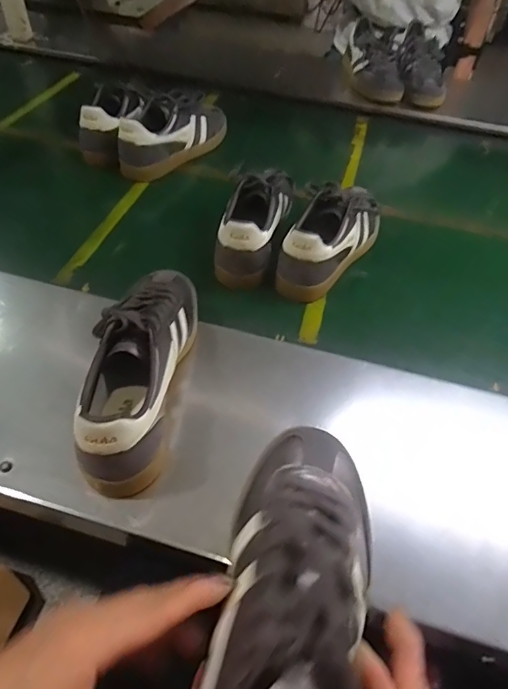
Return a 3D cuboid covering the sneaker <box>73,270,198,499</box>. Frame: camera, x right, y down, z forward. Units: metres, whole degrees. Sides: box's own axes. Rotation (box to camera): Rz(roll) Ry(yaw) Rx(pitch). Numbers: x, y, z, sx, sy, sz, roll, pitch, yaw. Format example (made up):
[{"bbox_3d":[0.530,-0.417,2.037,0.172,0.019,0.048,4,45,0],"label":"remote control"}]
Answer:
[{"bbox_3d":[-0.113,0.008,0.488,0.081,0.109,0.276,7,49,0],"label":"sneaker"}]

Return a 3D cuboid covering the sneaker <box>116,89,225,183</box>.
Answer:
[{"bbox_3d":[-0.150,-0.411,0.904,0.084,0.099,0.266,29,53,19],"label":"sneaker"}]

